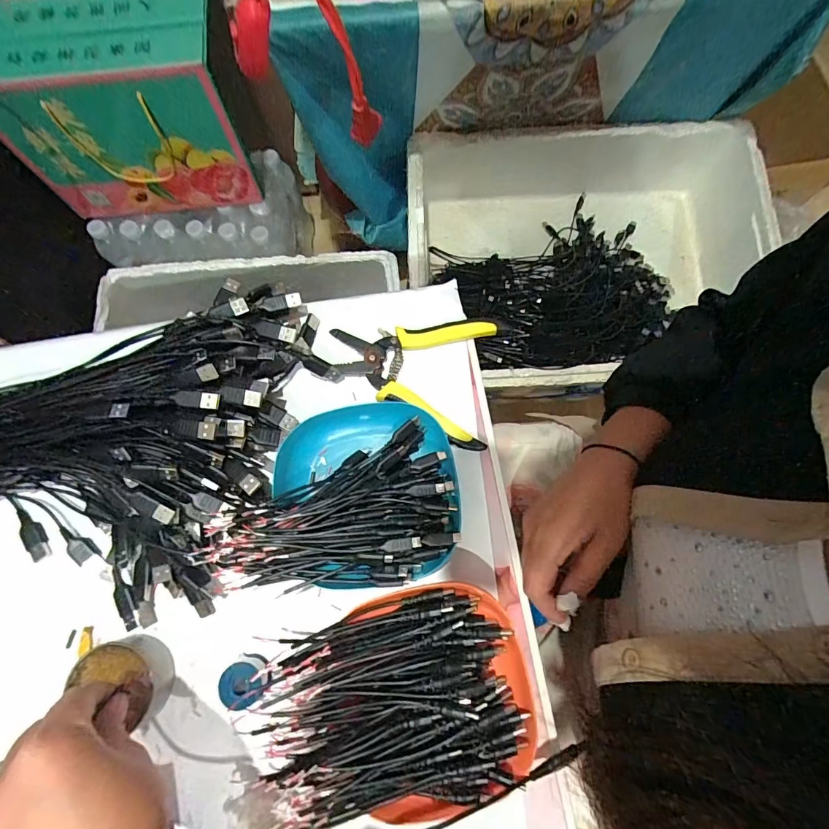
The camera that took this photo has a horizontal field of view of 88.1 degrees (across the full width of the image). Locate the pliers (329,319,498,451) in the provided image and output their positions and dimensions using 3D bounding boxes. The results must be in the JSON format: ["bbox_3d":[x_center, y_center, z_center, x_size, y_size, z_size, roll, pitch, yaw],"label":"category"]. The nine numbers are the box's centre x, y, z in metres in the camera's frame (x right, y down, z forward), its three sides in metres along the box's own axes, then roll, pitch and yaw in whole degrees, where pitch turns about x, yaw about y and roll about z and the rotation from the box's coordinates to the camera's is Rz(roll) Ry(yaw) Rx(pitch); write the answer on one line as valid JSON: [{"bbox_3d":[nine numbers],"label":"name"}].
[{"bbox_3d":[-0.005,-0.037,0.379,0.142,0.019,0.114,10,75,2],"label":"pliers"}]

